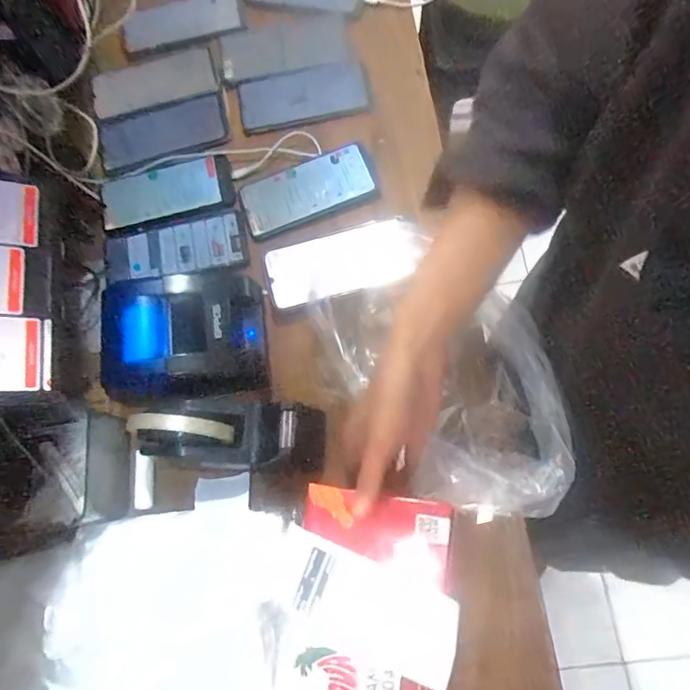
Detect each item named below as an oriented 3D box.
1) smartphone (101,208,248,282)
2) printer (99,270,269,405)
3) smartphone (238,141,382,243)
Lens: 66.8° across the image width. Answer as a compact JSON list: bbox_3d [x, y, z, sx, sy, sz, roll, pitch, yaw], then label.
[{"bbox_3d":[-0.196,-0.113,0.602,0.164,0.012,0.075,-13,72,3],"label":"smartphone"},{"bbox_3d":[-0.163,-0.005,0.530,0.157,0.067,0.125,-11,72,4],"label":"printer"},{"bbox_3d":[-0.046,-0.182,0.615,0.153,0.009,0.078,-23,69,2],"label":"smartphone"}]

